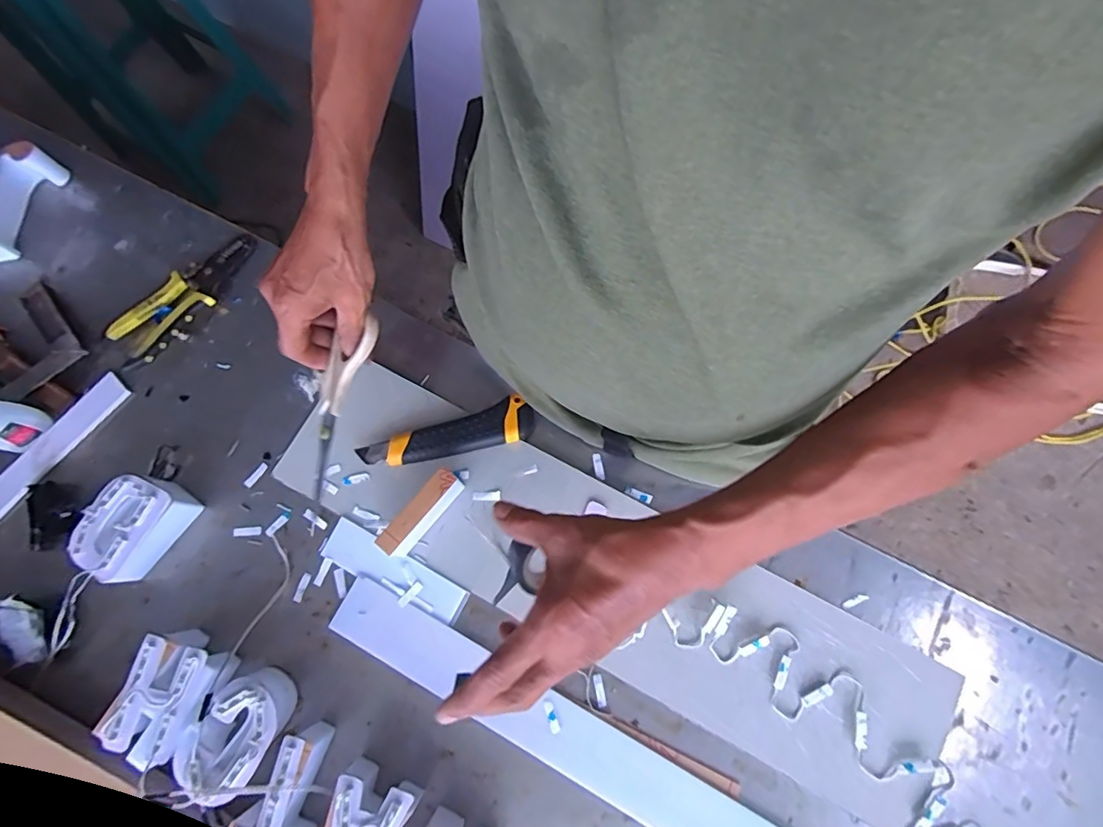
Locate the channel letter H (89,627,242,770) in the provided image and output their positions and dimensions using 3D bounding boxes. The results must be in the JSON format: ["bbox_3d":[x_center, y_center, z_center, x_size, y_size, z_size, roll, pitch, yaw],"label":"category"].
[{"bbox_3d":[-0.307,0.231,0.439,0.064,0.052,0.085,20,77,6],"label":"channel letter H"}]

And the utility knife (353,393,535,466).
[{"bbox_3d":[-0.095,0.024,0.496,0.160,0.022,0.037,-18,76,-3],"label":"utility knife"}]

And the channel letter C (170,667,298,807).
[{"bbox_3d":[-0.247,0.254,0.431,0.068,0.051,0.088,28,78,8],"label":"channel letter C"}]

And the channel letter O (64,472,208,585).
[{"bbox_3d":[-0.366,0.097,0.475,0.055,0.051,0.089,30,78,9],"label":"channel letter O"}]

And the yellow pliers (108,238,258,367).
[{"bbox_3d":[-0.370,-0.121,0.546,0.059,0.018,0.165,38,79,10],"label":"yellow pliers"}]

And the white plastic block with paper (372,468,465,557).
[{"bbox_3d":[-0.112,0.086,0.465,0.018,0.048,0.082,39,79,10],"label":"white plastic block with paper"}]

